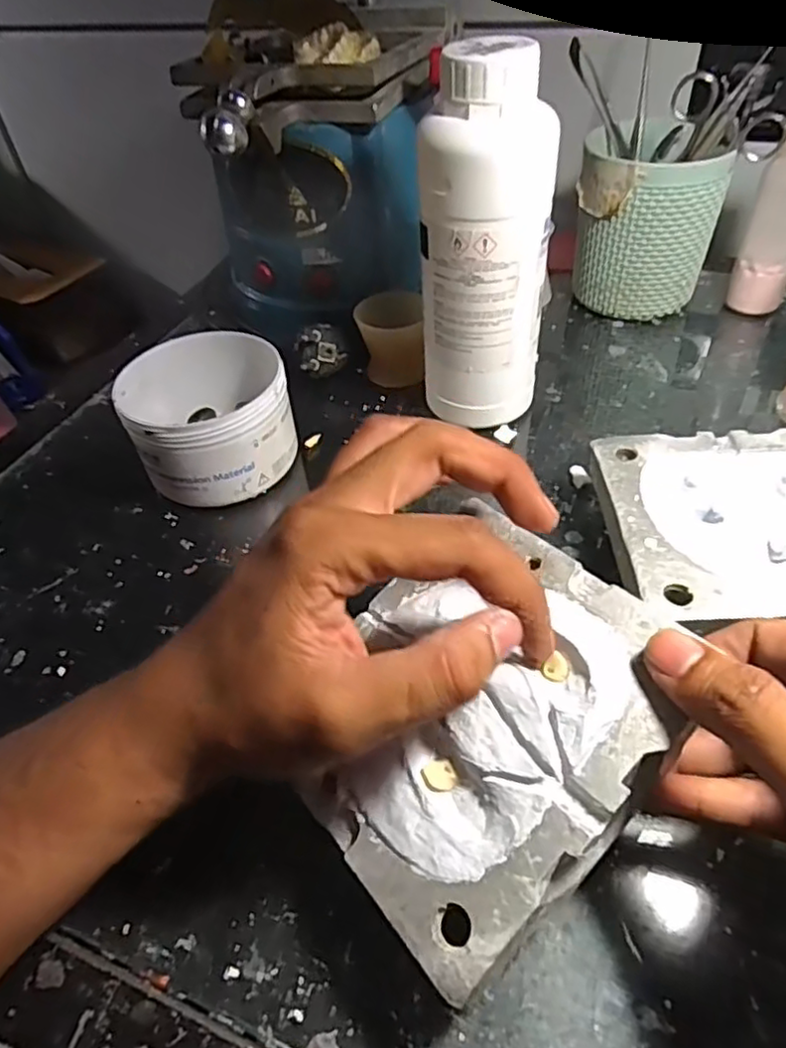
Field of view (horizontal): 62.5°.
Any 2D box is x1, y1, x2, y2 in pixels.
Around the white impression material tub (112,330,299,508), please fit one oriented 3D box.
[{"bbox_3d":[-0.100,-0.054,0.369,0.088,0.065,0.092,-3,47,3],"label":"white impression material tub"}]

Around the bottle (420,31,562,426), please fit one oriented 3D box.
[{"bbox_3d":[0.047,-0.137,0.348,0.058,0.190,0.054,-3,47,3],"label":"bottle"}]

